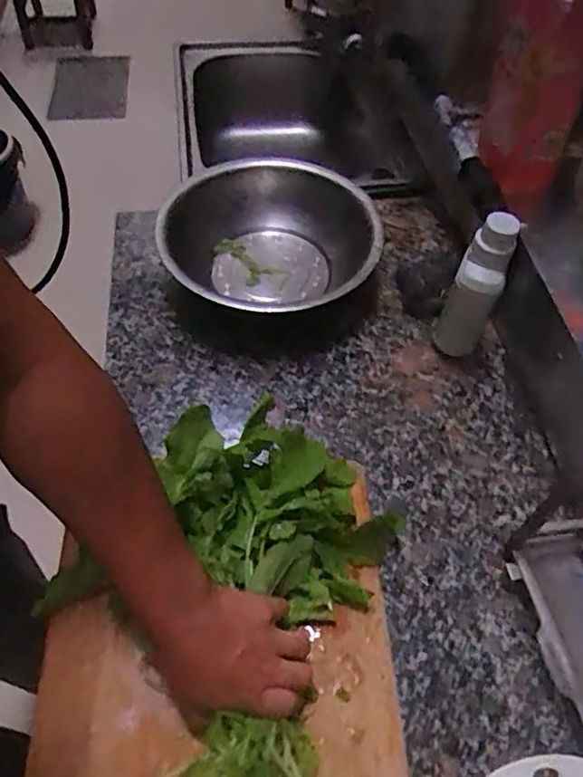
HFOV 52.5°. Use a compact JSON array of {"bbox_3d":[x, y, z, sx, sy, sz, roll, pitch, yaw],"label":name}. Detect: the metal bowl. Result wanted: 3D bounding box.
[{"bbox_3d":[-0.029,-0.179,0.771,0.272,0.090,0.266,1,55,-1],"label":"metal bowl"}]

